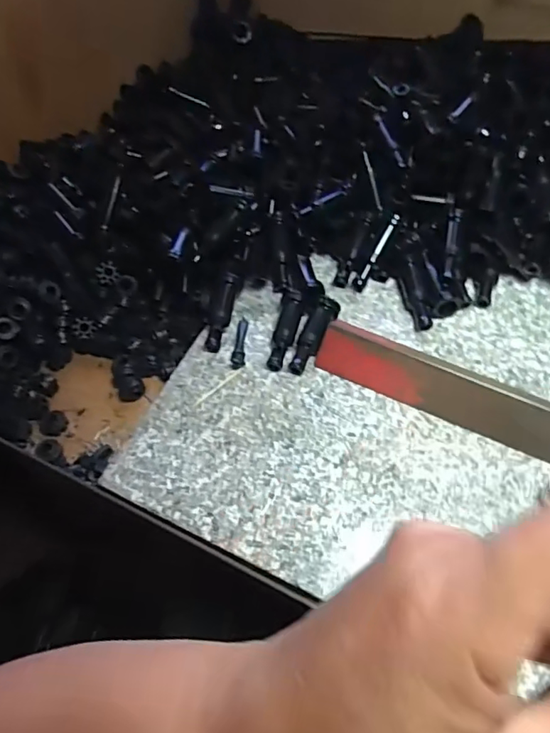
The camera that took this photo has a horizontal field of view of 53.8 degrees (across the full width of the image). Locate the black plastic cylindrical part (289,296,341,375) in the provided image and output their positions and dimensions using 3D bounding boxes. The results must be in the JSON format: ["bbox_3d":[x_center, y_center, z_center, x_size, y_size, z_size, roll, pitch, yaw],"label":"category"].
[{"bbox_3d":[0.030,-0.027,0.429,0.019,0.014,0.074,25,62,16],"label":"black plastic cylindrical part"}]

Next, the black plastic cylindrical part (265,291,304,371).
[{"bbox_3d":[0.009,-0.029,0.432,0.017,0.018,0.068,10,59,7],"label":"black plastic cylindrical part"}]

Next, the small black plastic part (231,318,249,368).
[{"bbox_3d":[-0.028,-0.021,0.433,0.010,0.007,0.048,3,58,3],"label":"small black plastic part"}]

